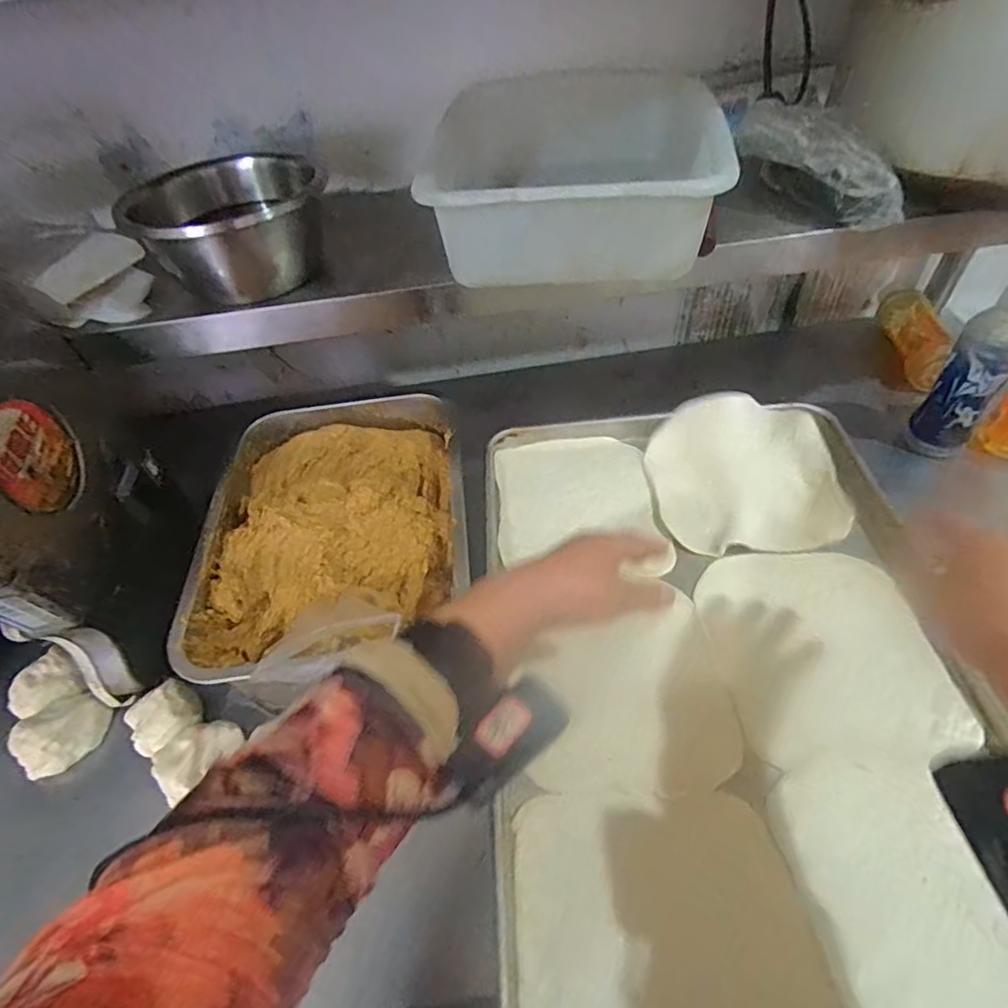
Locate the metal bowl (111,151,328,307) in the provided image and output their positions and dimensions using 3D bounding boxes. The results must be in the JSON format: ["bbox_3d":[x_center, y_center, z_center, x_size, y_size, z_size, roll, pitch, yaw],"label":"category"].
[{"bbox_3d":[-0.276,-0.284,0.590,0.161,0.090,0.161,-3,49,4],"label":"metal bowl"}]

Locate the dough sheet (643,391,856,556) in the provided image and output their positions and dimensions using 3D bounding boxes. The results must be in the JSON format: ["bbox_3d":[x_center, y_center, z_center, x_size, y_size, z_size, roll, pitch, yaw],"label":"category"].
[{"bbox_3d":[0.249,-0.039,0.607,0.175,0.013,0.193,-11,61,13],"label":"dough sheet"}]

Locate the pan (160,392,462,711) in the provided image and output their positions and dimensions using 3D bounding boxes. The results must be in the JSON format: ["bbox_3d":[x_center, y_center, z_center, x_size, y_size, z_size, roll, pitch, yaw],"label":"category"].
[{"bbox_3d":[-0.172,0.024,0.603,0.257,0.079,0.352,-9,49,-2],"label":"pan"}]

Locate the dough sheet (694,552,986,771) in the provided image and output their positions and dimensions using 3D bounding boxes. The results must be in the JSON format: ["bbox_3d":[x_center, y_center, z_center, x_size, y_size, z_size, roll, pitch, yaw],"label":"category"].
[{"bbox_3d":[0.274,0.124,0.496,0.170,0.020,0.191,-5,49,2],"label":"dough sheet"}]

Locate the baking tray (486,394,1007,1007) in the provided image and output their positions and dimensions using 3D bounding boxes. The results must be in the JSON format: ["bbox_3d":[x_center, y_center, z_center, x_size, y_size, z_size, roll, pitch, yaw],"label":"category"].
[{"bbox_3d":[0.183,0.131,0.481,0.377,0.049,0.590,-3,49,4],"label":"baking tray"}]

